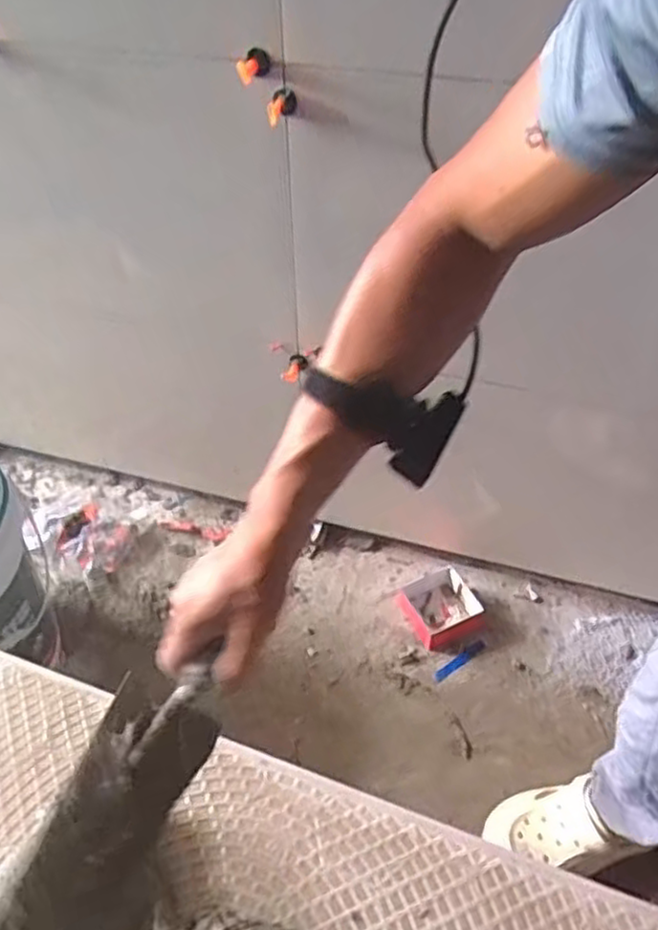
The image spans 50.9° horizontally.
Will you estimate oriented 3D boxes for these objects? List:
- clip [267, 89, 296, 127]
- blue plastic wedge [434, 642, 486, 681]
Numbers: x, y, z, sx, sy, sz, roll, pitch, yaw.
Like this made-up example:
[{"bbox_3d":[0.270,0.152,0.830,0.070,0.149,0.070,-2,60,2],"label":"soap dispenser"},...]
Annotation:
[{"bbox_3d":[-0.057,-0.437,0.844,0.026,0.033,0.056,8,45,4],"label":"clip"},{"bbox_3d":[0.233,0.349,1.236,0.117,0.006,0.021,-26,52,-26],"label":"blue plastic wedge"}]

